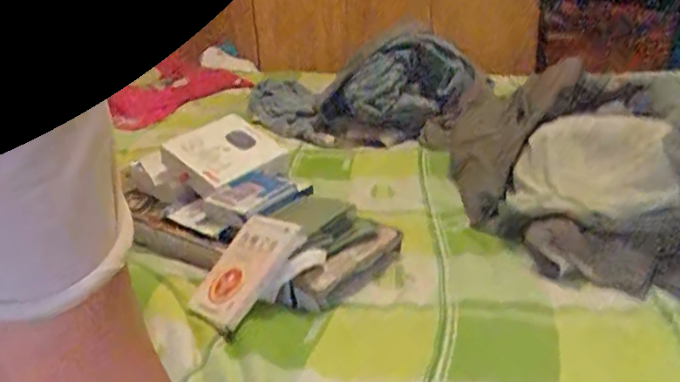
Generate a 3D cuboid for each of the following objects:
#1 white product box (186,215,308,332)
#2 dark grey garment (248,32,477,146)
[{"bbox_3d":[-0.136,0.108,0.867,0.103,0.018,0.166,26,74,37],"label":"white product box"},{"bbox_3d":[0.014,-0.218,1.474,0.656,0.077,0.277,-5,63,36],"label":"dark grey garment"}]

